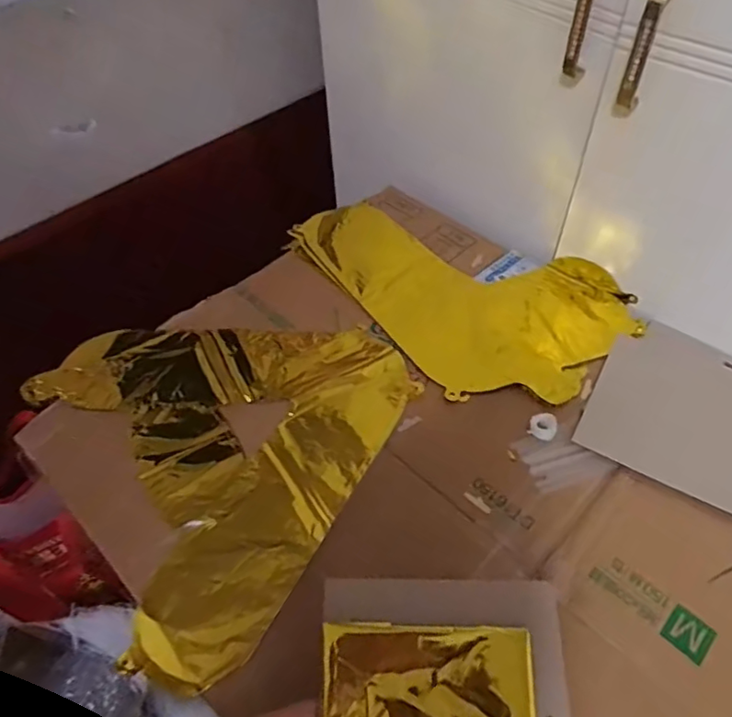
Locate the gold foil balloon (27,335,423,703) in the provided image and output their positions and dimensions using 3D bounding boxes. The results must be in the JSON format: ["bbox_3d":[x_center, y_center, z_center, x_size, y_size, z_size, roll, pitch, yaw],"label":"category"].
[{"bbox_3d":[-0.182,0.068,0.583,0.366,0.008,0.356,24,57,20],"label":"gold foil balloon"}]

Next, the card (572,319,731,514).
[{"bbox_3d":[0.331,0.059,0.567,0.199,0.008,0.186,30,58,23],"label":"card"}]

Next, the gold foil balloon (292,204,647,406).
[{"bbox_3d":[0.108,-0.102,0.714,0.251,0.025,0.407,-32,57,-20],"label":"gold foil balloon"}]

